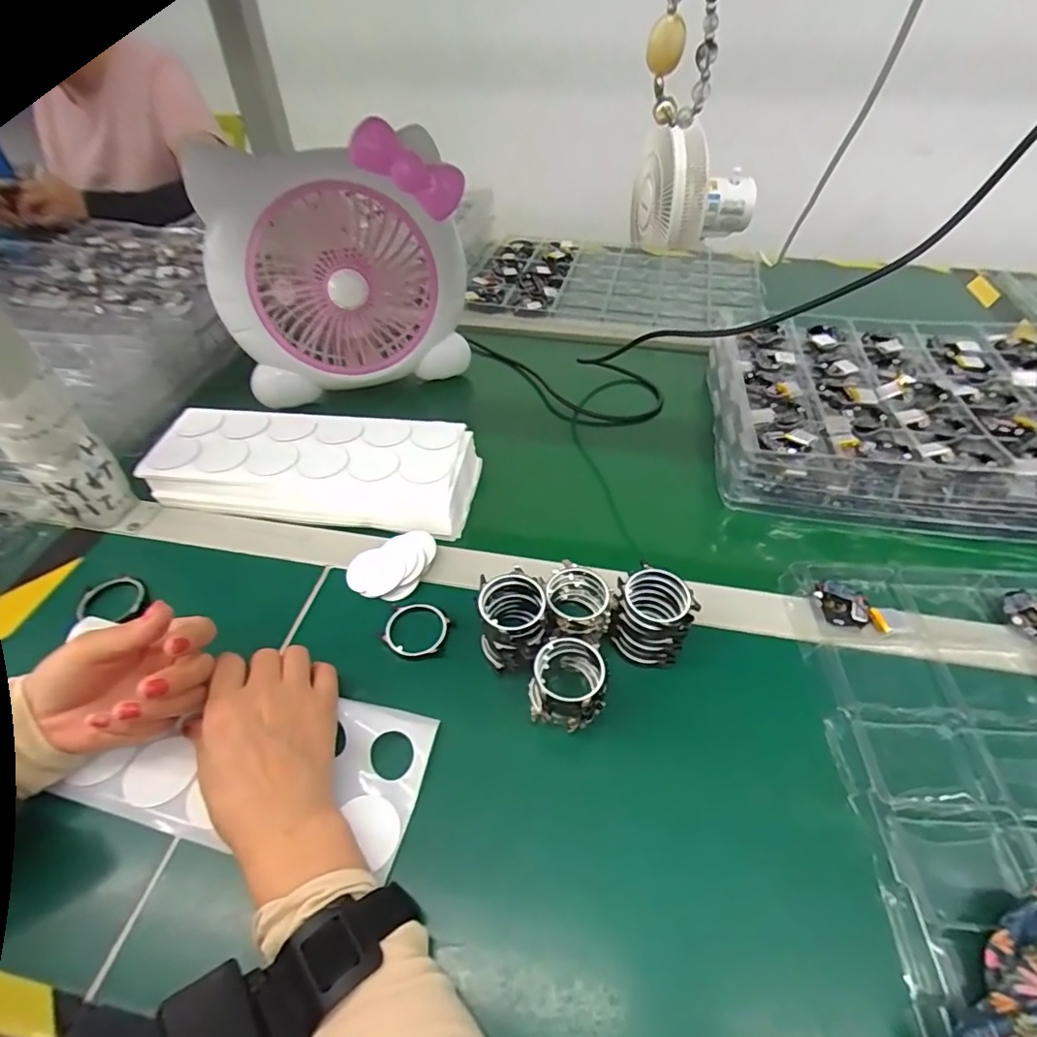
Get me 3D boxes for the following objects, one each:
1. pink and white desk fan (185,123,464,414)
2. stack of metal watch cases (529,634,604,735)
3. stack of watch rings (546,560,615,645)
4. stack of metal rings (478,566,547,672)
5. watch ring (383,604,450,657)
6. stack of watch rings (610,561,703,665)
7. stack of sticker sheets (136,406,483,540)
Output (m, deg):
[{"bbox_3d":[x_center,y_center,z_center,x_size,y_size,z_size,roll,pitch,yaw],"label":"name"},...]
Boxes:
[{"bbox_3d":[-0.186,-0.267,0.592,0.245,0.238,0.107,-7,47,-6],"label":"pink and white desk fan"},{"bbox_3d":[0.033,0.109,0.364,0.046,0.040,0.051,4,47,4],"label":"stack of metal watch cases"},{"bbox_3d":[0.044,0.066,0.400,0.046,0.042,0.049,8,47,9],"label":"stack of watch rings"},{"bbox_3d":[-0.005,0.073,0.389,0.047,0.055,0.052,-14,48,-12],"label":"stack of metal rings"},{"bbox_3d":[-0.077,0.083,0.413,0.045,0.006,0.045,0,47,0],"label":"watch ring"},{"bbox_3d":[0.096,0.072,0.393,0.054,0.048,0.058,8,47,9],"label":"stack of watch rings"},{"bbox_3d":[-0.190,-0.049,0.515,0.282,0.047,0.114,5,47,5],"label":"stack of sticker sheets"}]

